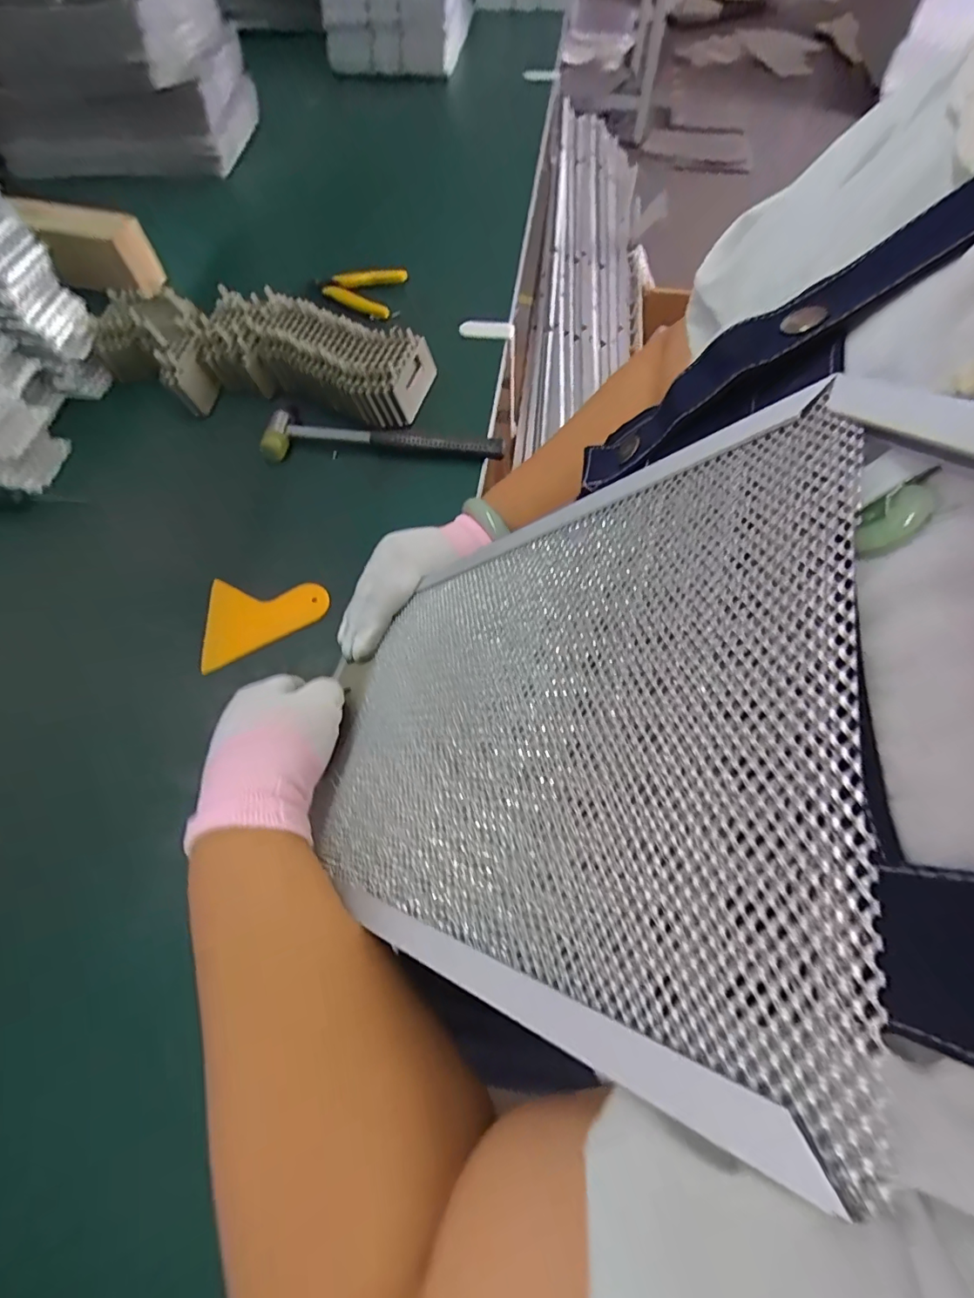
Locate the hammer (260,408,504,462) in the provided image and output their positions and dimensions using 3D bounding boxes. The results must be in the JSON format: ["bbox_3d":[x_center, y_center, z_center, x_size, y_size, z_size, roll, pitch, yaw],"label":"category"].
[{"bbox_3d":[-0.103,-0.210,0.497,0.235,0.032,0.044,1,64,2],"label":"hammer"}]

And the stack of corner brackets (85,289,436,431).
[{"bbox_3d":[-0.238,-0.314,0.528,0.347,0.054,0.128,8,65,5],"label":"stack of corner brackets"}]

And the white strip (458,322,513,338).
[{"bbox_3d":[0.000,-0.370,0.574,0.063,0.013,0.016,3,65,3],"label":"white strip"}]

